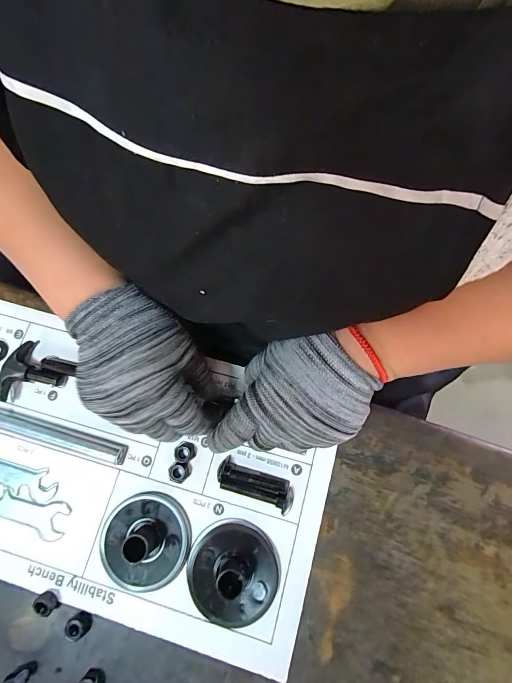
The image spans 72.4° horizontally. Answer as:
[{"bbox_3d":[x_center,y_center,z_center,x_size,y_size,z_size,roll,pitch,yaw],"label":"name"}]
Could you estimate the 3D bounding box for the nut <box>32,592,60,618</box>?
[{"bbox_3d":[-0.170,0.212,0.282,0.013,0.010,0.016,-37,77,-7],"label":"nut"}]

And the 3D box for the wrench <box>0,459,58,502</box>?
[{"bbox_3d":[-0.221,0.118,0.311,0.093,0.004,0.029,16,77,6],"label":"wrench"}]

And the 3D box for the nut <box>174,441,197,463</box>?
[{"bbox_3d":[-0.063,0.098,0.309,0.018,0.006,0.016,-32,77,-6],"label":"nut"}]

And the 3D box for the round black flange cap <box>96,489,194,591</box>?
[{"bbox_3d":[-0.093,0.165,0.284,0.074,0.022,0.070,0,75,2],"label":"round black flange cap"}]

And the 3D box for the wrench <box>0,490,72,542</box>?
[{"bbox_3d":[-0.211,0.147,0.305,0.096,0.004,0.030,12,76,5],"label":"wrench"}]

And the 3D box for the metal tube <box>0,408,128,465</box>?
[{"bbox_3d":[-0.201,0.078,0.316,0.173,0.013,0.015,15,77,6],"label":"metal tube"}]

